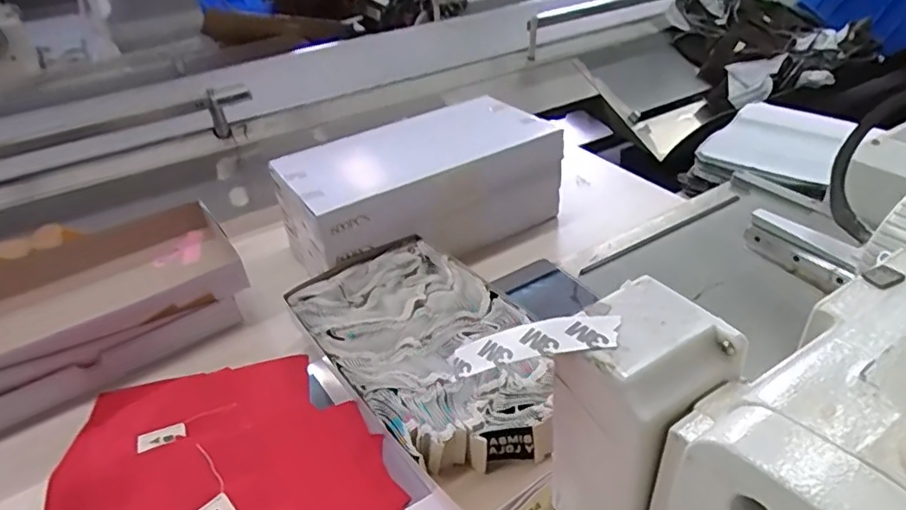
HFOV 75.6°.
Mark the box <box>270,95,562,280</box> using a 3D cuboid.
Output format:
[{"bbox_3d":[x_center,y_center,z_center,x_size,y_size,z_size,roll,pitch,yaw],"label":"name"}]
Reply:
[{"bbox_3d":[-0.038,-0.081,0.708,0.311,0.118,0.160,-24,40,-24],"label":"box"}]

